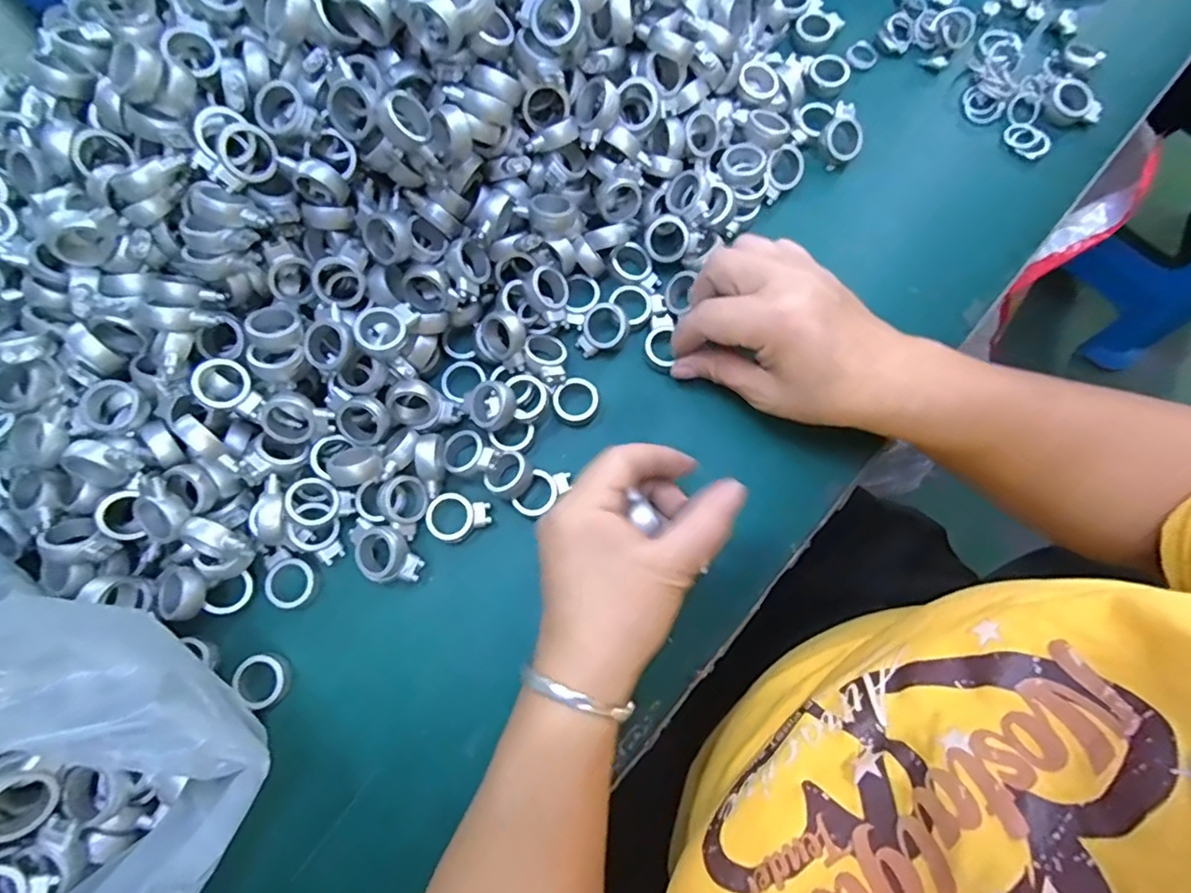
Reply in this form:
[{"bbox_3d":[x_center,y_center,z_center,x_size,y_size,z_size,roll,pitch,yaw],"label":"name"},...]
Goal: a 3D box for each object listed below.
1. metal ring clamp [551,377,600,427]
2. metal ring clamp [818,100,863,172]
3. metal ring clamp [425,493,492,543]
[{"bbox_3d":[-0.010,-0.026,0.329,0.027,0.010,0.025,0,76,1],"label":"metal ring clamp"},{"bbox_3d":[0.155,-0.196,0.364,0.030,0.014,0.030,-42,111,10],"label":"metal ring clamp"},{"bbox_3d":[-0.074,0.039,0.312,0.033,0.009,0.025,-3,76,0],"label":"metal ring clamp"}]

